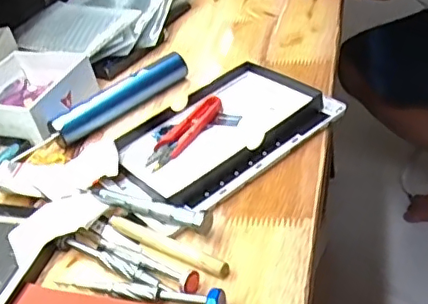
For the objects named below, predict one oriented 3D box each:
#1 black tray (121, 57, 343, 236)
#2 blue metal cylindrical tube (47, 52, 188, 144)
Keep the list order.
[{"bbox_3d":[0.000,-0.014,0.500,0.197,0.015,0.125,-36,49,-24],"label":"black tray"},{"bbox_3d":[-0.092,-0.058,0.561,0.150,0.023,0.032,-37,44,-28],"label":"blue metal cylindrical tube"}]

